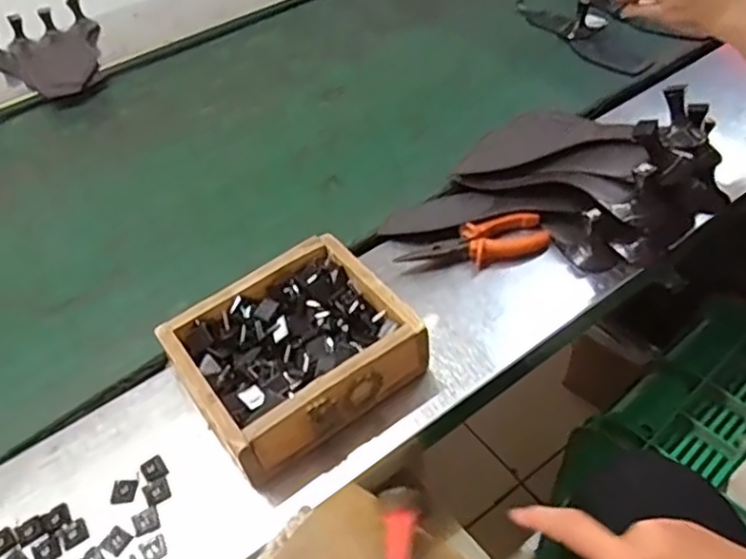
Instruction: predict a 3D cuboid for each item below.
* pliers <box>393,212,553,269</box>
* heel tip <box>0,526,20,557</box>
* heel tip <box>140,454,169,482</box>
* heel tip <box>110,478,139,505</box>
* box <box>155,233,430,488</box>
[{"bbox_3d":[0.104,-0.033,0.632,0.145,0.021,0.053,-20,49,-12],"label":"pliers"},{"bbox_3d":[-0.279,0.198,0.480,0.020,0.004,0.022,-37,55,-28],"label":"heel tip"},{"bbox_3d":[-0.175,0.152,0.512,0.018,0.004,0.021,-31,52,-24],"label":"heel tip"},{"bbox_3d":[-0.194,0.164,0.498,0.018,0.004,0.020,-5,46,-1],"label":"heel tip"},{"bbox_3d":[-0.068,0.067,0.548,0.181,0.083,0.162,-29,51,-22],"label":"box"}]

